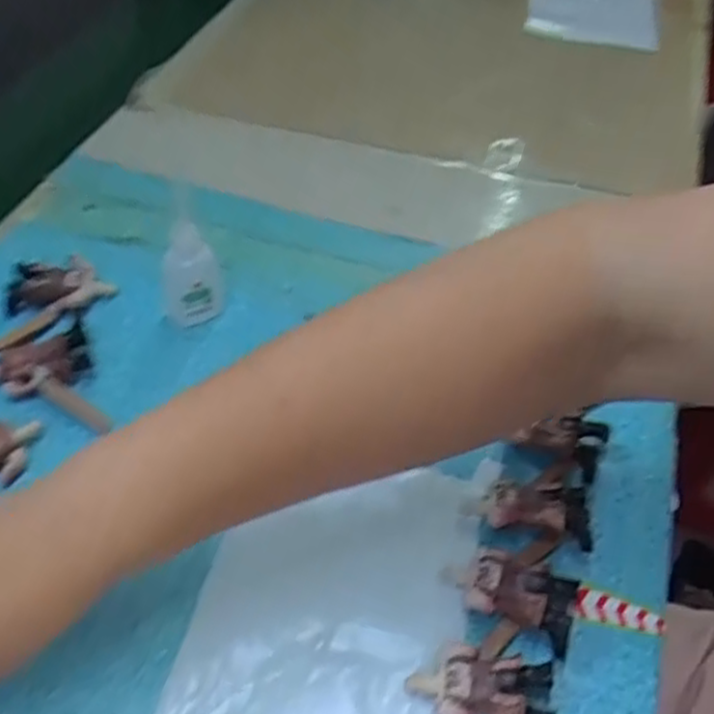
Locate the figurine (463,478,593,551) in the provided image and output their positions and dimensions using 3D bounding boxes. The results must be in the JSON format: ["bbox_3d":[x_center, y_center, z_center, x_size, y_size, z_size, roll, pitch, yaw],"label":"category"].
[{"bbox_3d":[0.084,0.072,0.364,0.058,0.028,0.036,11,49,7],"label":"figurine"}]

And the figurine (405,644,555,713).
[{"bbox_3d":[0.051,0.139,0.310,0.059,0.021,0.033,10,49,6],"label":"figurine"}]

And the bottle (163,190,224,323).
[{"bbox_3d":[-0.093,-0.047,0.428,0.032,0.057,0.024,-9,50,-11],"label":"bottle"}]

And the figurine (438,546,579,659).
[{"bbox_3d":[0.069,0.104,0.339,0.058,0.020,0.037,21,51,15],"label":"figurine"}]

